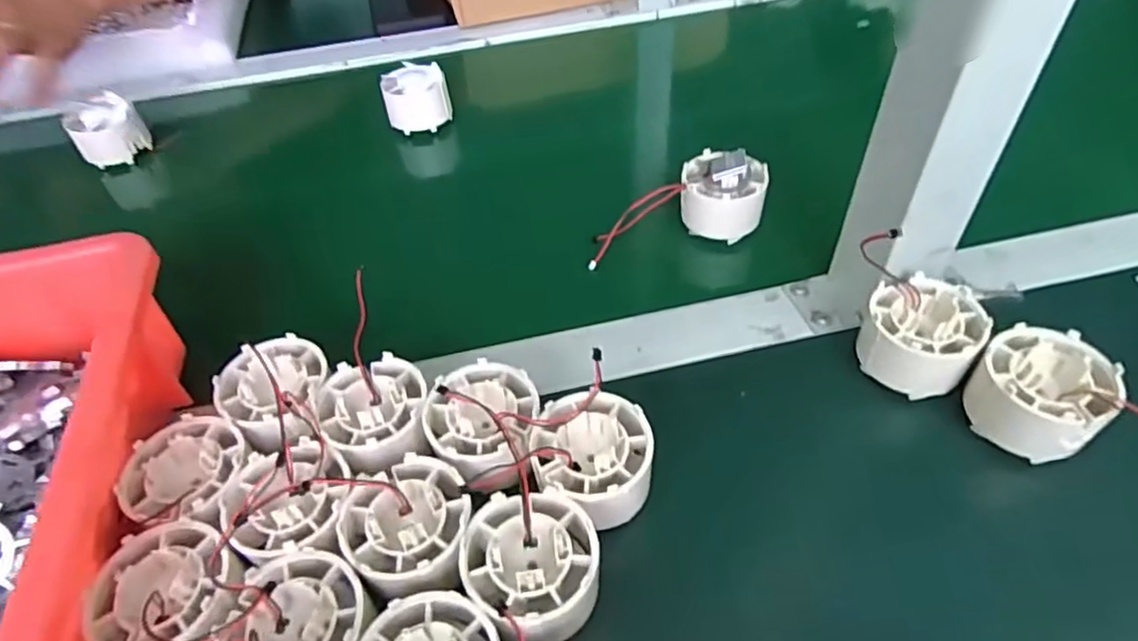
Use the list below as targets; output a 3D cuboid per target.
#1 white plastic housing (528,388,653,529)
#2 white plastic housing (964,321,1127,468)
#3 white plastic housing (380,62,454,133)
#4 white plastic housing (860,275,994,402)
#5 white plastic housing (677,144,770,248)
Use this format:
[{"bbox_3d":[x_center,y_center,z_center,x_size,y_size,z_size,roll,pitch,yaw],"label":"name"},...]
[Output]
[{"bbox_3d":[0.011,0.061,0.285,0.050,0.034,0.051,-3,47,3],"label":"white plastic housing"},{"bbox_3d":[0.211,0.033,0.295,0.053,0.035,0.050,-3,47,3],"label":"white plastic housing"},{"bbox_3d":[-0.123,-0.182,0.531,0.050,0.040,0.038,-13,47,-6],"label":"white plastic housing"},{"bbox_3d":[0.172,0.009,0.322,0.050,0.033,0.056,16,51,20],"label":"white plastic housing"},{"bbox_3d":[0.097,-0.080,0.413,0.053,0.043,0.046,9,49,14],"label":"white plastic housing"}]

